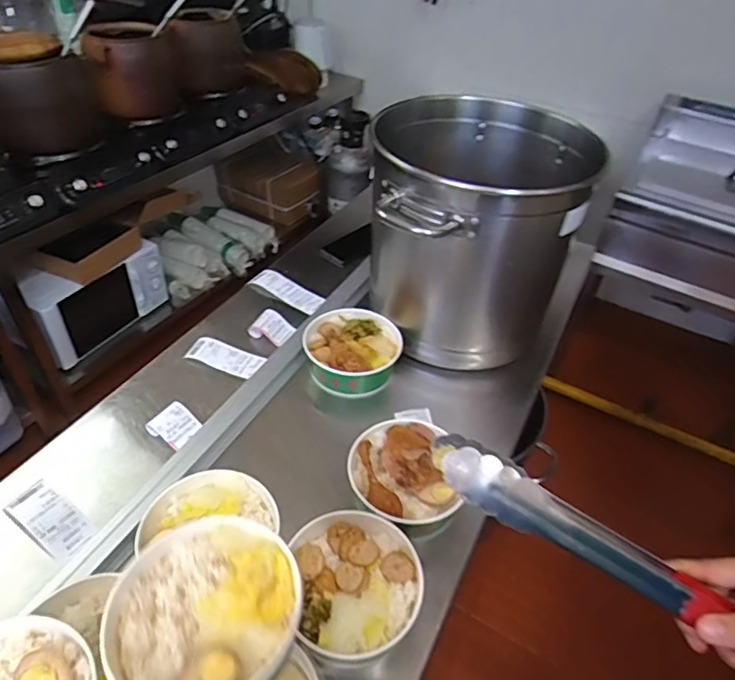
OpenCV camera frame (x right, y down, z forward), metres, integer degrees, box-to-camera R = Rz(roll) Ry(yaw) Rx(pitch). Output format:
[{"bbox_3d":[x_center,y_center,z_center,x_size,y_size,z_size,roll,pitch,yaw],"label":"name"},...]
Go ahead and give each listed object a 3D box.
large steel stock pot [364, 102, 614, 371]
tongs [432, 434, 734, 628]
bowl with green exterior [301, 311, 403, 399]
[{"bbox_3d":[0.181,-0.191,0.940,0.361,0.371,0.317,-3,42,-9],"label":"large steel stock pot"},{"bbox_3d":[0.163,0.137,0.358,0.272,0.035,0.053,31,43,-4],"label":"tongs"},{"bbox_3d":[-0.032,0.016,0.917,0.155,0.067,0.156,3,41,-2],"label":"bowl with green exterior"}]

